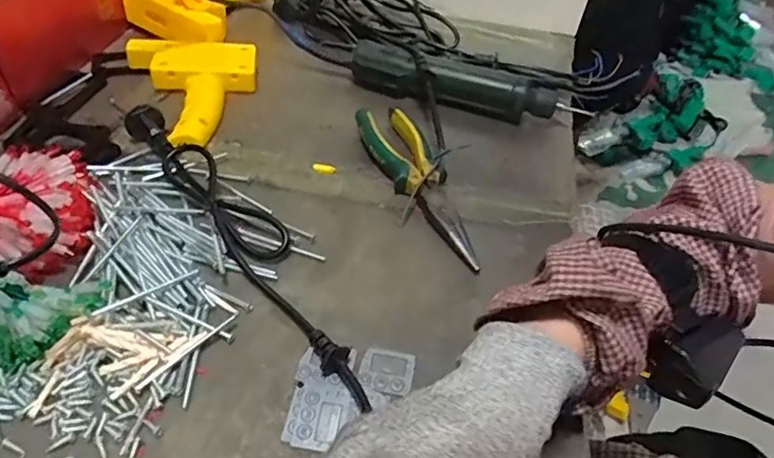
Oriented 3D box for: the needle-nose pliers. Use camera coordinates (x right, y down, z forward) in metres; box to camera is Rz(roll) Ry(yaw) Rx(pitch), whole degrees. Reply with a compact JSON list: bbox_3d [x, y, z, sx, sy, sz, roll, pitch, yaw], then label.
[{"bbox_3d":[0.031,-0.042,0.463,0.049,0.022,0.199,-17,51,-21],"label":"needle-nose pliers"}]

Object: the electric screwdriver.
[{"bbox_3d":[0.074,-0.152,0.564,0.231,0.042,0.048,15,47,7],"label":"electric screwdriver"}]

